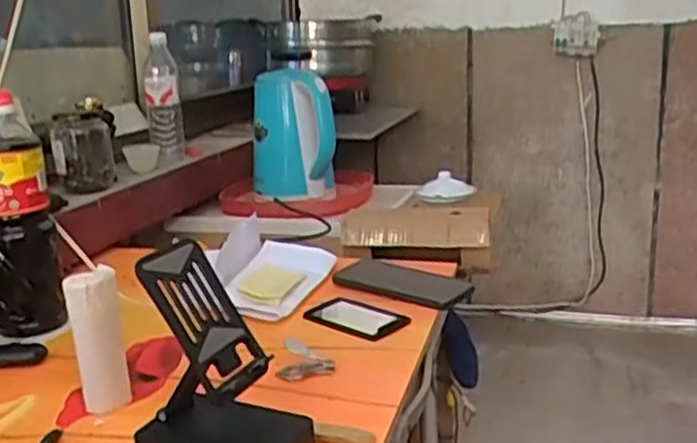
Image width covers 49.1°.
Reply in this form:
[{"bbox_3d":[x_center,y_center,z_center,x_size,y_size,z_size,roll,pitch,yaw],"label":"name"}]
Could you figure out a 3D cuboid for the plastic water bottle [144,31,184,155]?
[{"bbox_3d":[-0.330,-0.215,1.359,0.061,0.228,0.077,-4,14,-13],"label":"plastic water bottle"}]

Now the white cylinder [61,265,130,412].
[{"bbox_3d":[-0.222,0.105,0.678,0.044,0.125,0.034,-6,14,-18],"label":"white cylinder"}]

